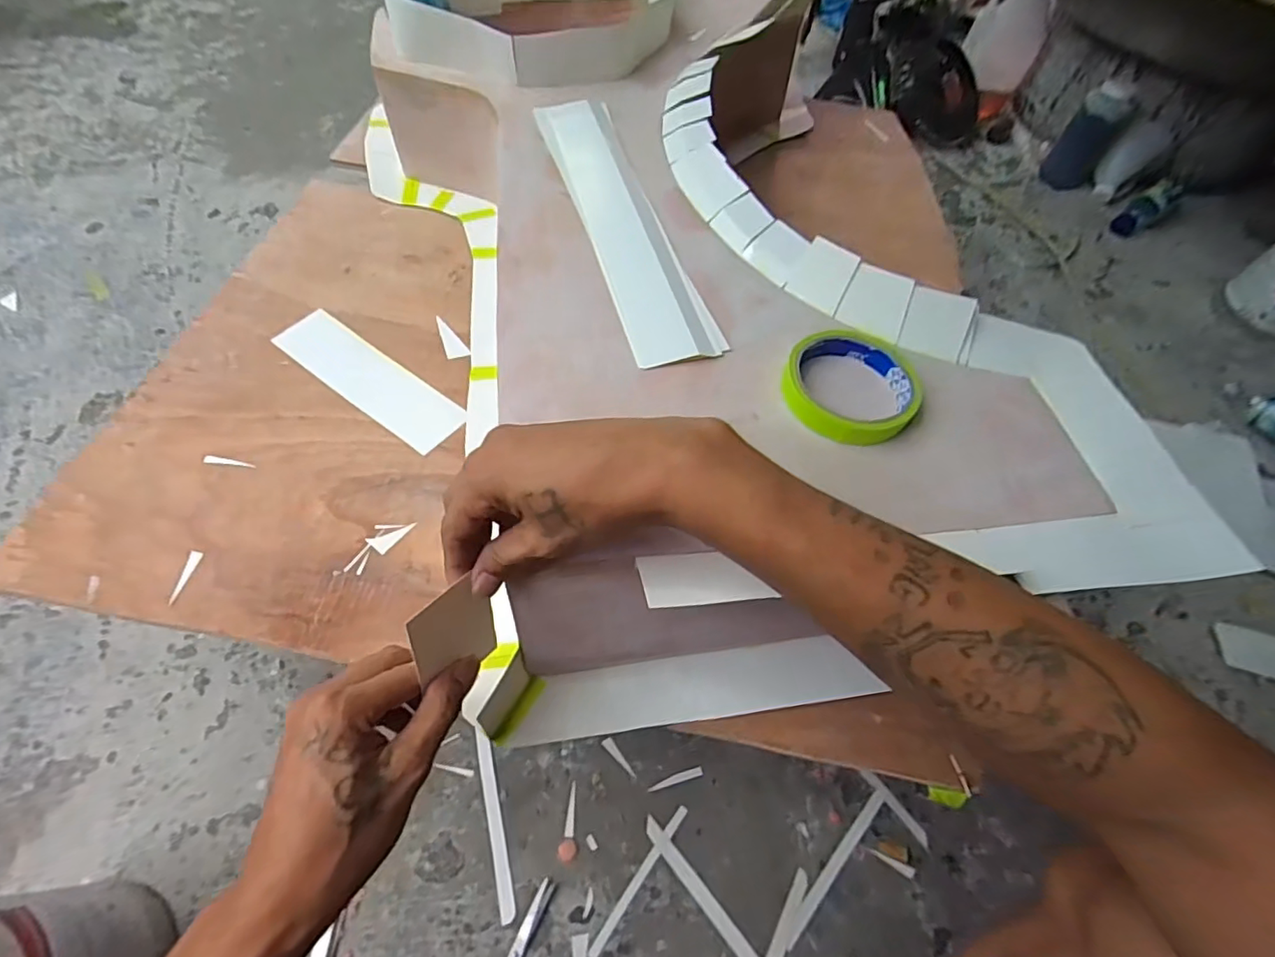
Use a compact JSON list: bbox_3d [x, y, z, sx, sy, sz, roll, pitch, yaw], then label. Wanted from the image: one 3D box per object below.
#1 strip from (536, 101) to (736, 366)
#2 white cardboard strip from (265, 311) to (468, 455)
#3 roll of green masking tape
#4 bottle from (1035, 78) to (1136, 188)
[{"bbox_3d":[-0.017,-0.232,0.483,0.067,0.011,0.353,-13,62,-12],"label":"strip"},{"bbox_3d":[-0.262,-0.099,0.544,0.221,0.004,0.058,33,65,16],"label":"white cardboard strip"},{"bbox_3d":[0.147,-0.065,0.387,0.089,0.018,0.091,2,60,-3],"label":"roll of green masking tape"},{"bbox_3d":[0.974,-0.738,1.194,0.100,0.184,0.107,37,63,16],"label":"bottle"}]

